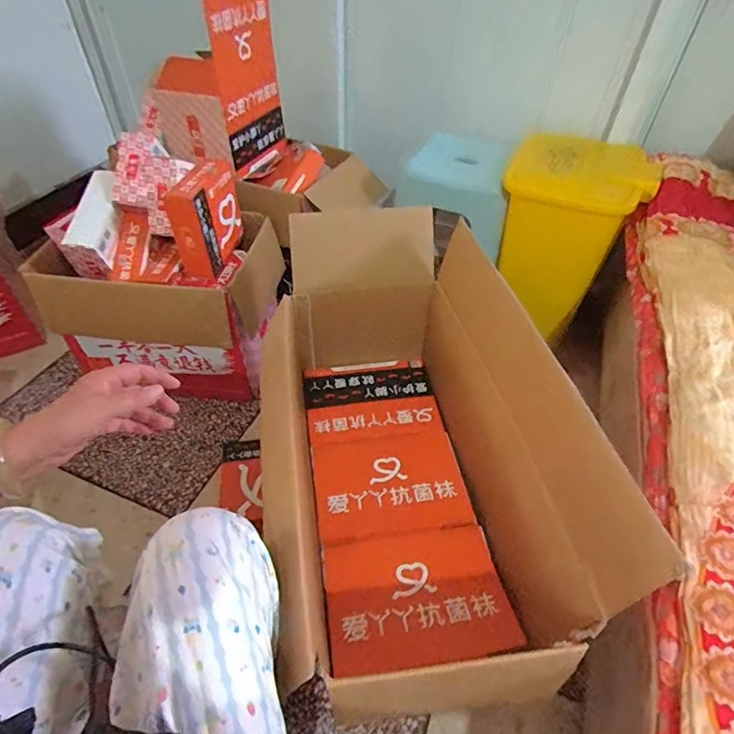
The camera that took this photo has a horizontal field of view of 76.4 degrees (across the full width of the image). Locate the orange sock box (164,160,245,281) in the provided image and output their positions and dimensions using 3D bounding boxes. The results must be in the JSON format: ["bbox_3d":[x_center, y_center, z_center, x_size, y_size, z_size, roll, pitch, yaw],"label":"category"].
[{"bbox_3d":[-0.331,-0.311,0.968,0.075,0.185,0.167,12,48,7],"label":"orange sock box"}]

